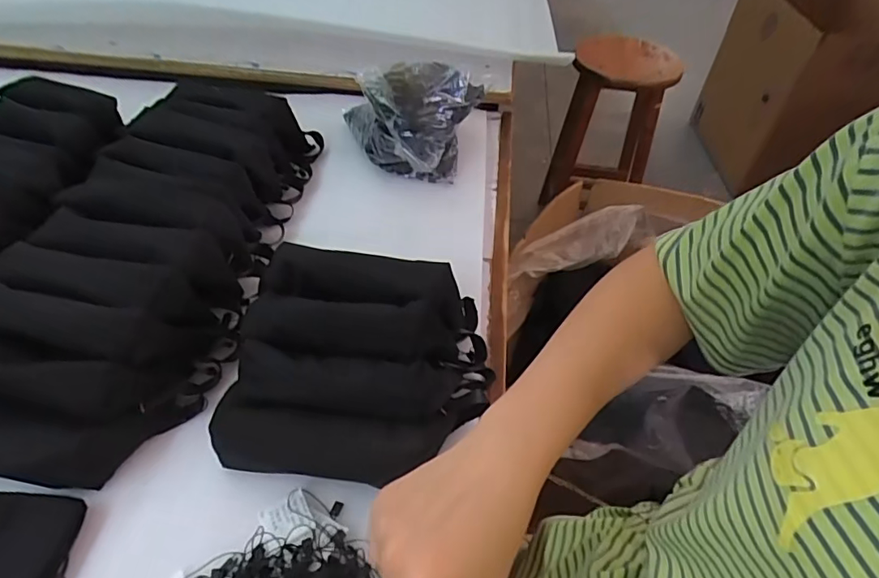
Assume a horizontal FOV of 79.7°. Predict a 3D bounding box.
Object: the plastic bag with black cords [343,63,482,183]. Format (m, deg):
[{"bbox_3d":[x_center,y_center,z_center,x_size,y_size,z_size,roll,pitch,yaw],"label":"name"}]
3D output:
[{"bbox_3d":[-0.042,-0.214,0.669,0.178,0.115,0.123,6,47,1],"label":"plastic bag with black cords"}]

